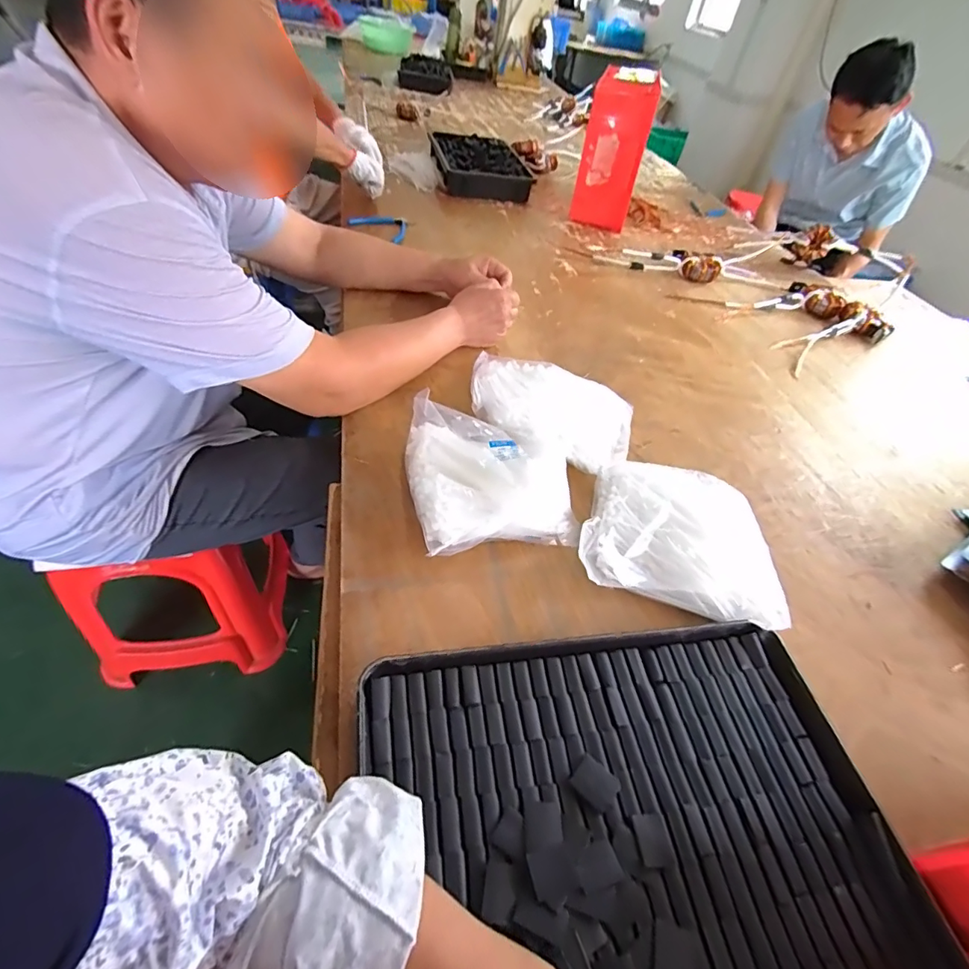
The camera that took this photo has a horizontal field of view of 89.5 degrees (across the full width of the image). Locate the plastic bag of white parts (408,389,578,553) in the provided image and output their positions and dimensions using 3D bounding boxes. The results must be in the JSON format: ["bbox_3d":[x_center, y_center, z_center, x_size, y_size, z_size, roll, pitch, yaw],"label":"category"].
[{"bbox_3d":[0.003,-0.020,0.567,0.177,0.056,0.199,-8,48,-15],"label":"plastic bag of white parts"}]

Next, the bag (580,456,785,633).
[{"bbox_3d":[0.210,0.060,0.541,0.207,0.055,0.185,13,46,5],"label":"bag"}]

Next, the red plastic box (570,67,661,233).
[{"bbox_3d":[0.313,-0.816,1.201,0.140,0.287,0.190,14,47,3],"label":"red plastic box"}]

